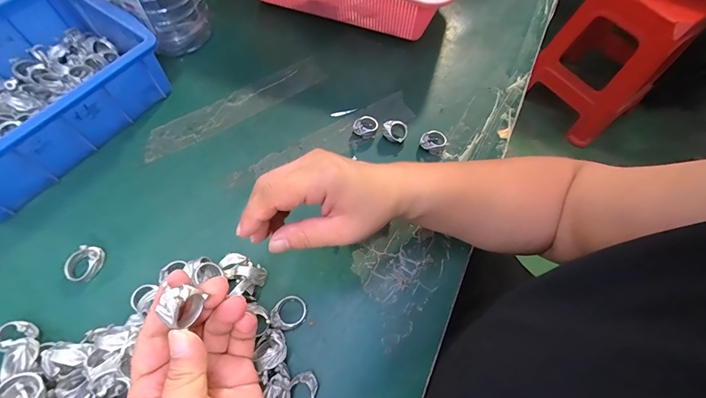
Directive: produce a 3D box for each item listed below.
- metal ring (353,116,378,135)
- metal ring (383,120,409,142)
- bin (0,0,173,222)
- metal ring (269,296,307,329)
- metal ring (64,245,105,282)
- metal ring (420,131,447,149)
[{"bbox_3d":[0.015,-0.084,0.390,0.027,0.013,0.023,11,63,3],"label":"metal ring"},{"bbox_3d":[0.048,-0.077,0.385,0.028,0.019,0.019,17,64,6],"label":"metal ring"},{"bbox_3d":[-0.342,-0.111,0.354,0.166,0.076,0.236,34,67,14],"label":"bin"},{"bbox_3d":[-0.057,0.101,0.298,0.032,0.014,0.025,-33,69,-18],"label":"metal ring"},{"bbox_3d":[-0.246,0.058,0.306,0.028,0.018,0.031,8,63,1],"label":"metal ring"},{"bbox_3d":[0.092,-0.066,0.389,0.028,0.014,0.023,24,65,9],"label":"metal ring"}]

